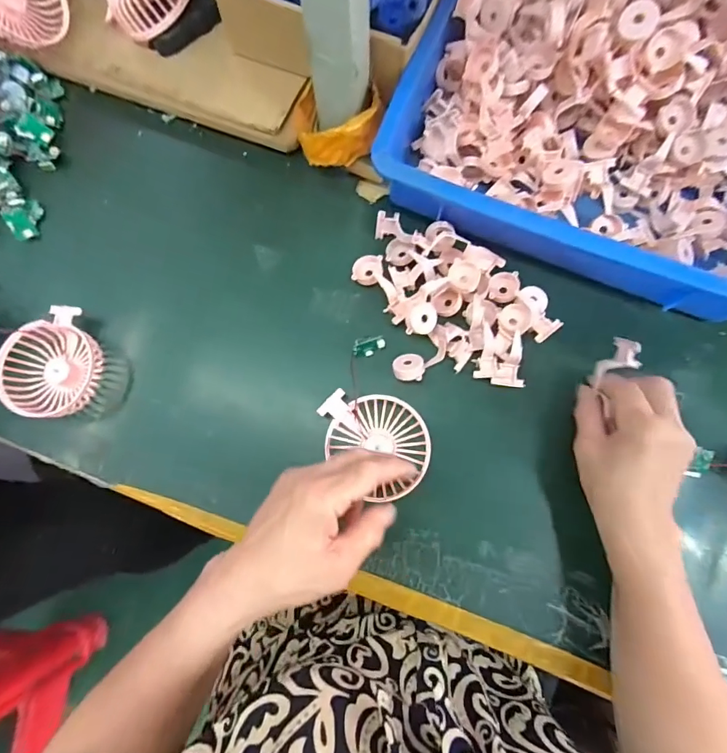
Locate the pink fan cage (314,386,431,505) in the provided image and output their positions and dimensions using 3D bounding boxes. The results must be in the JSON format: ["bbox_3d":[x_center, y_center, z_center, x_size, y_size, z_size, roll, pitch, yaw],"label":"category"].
[{"bbox_3d":[0.008,0.060,0.379,0.096,0.031,0.086,9,83,2],"label":"pink fan cage"}]

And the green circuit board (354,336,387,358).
[{"bbox_3d":[0.005,-0.028,0.406,0.030,0.012,0.016,-8,78,-1],"label":"green circuit board"}]

